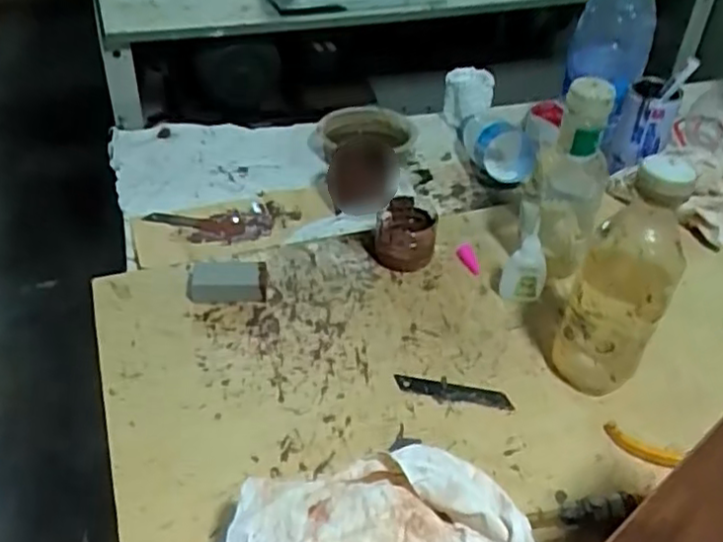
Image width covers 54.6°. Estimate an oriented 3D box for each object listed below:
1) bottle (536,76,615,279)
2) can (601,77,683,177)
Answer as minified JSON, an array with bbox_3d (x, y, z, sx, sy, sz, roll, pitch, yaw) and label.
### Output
[{"bbox_3d":[0.197,-0.076,0.675,0.057,0.207,0.049,-4,40,-8],"label":"bottle"},{"bbox_3d":[0.351,-0.179,0.887,0.073,0.114,0.074,17,41,16],"label":"can"}]

